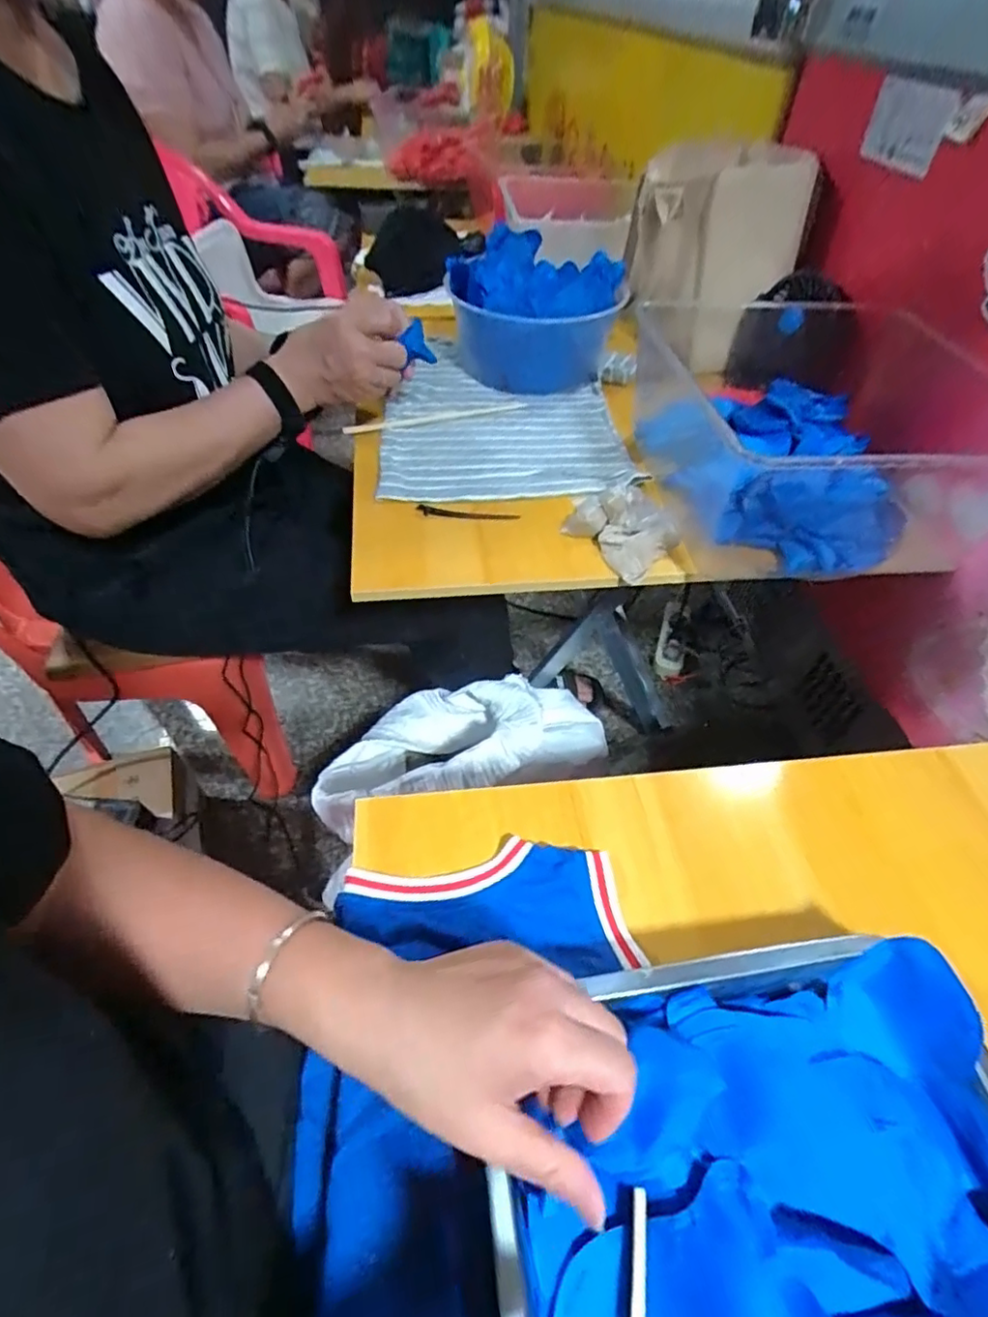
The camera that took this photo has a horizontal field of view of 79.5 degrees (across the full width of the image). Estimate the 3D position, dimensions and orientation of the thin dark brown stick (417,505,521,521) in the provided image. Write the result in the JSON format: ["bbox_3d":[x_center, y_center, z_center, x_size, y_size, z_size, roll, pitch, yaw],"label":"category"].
[{"bbox_3d":[-0.026,-0.143,0.596,0.100,0.012,0.012,3,49,0],"label":"thin dark brown stick"}]

